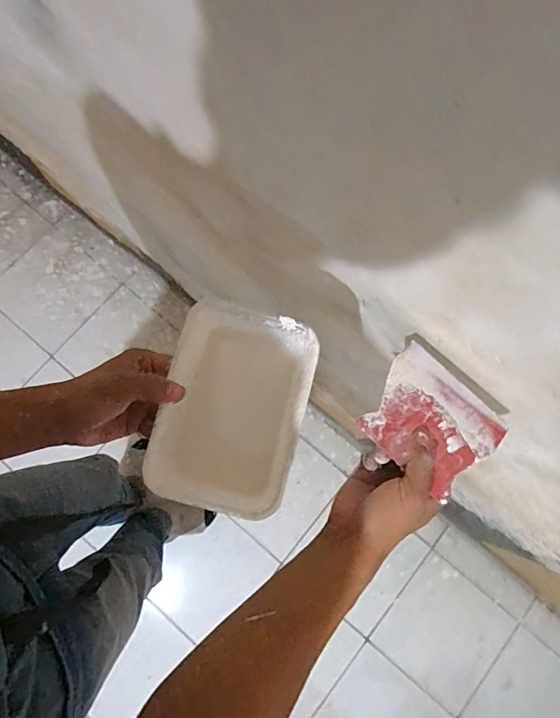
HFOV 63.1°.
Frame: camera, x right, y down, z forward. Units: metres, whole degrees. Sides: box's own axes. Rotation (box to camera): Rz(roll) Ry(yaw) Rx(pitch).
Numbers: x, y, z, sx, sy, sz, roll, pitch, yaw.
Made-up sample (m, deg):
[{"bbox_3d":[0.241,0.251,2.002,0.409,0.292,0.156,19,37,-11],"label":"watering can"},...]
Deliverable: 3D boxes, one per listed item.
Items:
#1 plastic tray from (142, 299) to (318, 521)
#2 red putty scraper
[{"bbox_3d":[-0.040,0.043,0.394,0.118,0.036,0.171,15,79,2],"label":"plastic tray"},{"bbox_3d":[0.143,0.059,0.434,0.120,0.008,0.105,43,71,6],"label":"red putty scraper"}]

